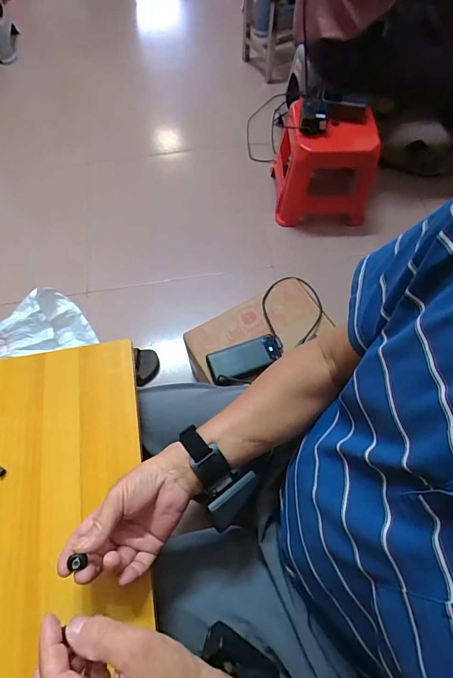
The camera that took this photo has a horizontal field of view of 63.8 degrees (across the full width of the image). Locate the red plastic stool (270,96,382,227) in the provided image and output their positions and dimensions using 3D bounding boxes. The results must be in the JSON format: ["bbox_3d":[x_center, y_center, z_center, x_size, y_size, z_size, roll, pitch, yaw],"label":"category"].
[{"bbox_3d":[0.302,-0.553,1.165,0.307,0.310,0.281,-1,65,0],"label":"red plastic stool"}]

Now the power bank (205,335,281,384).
[{"bbox_3d":[0.039,0.040,0.794,0.158,0.024,0.083,-19,66,-8],"label":"power bank"}]

